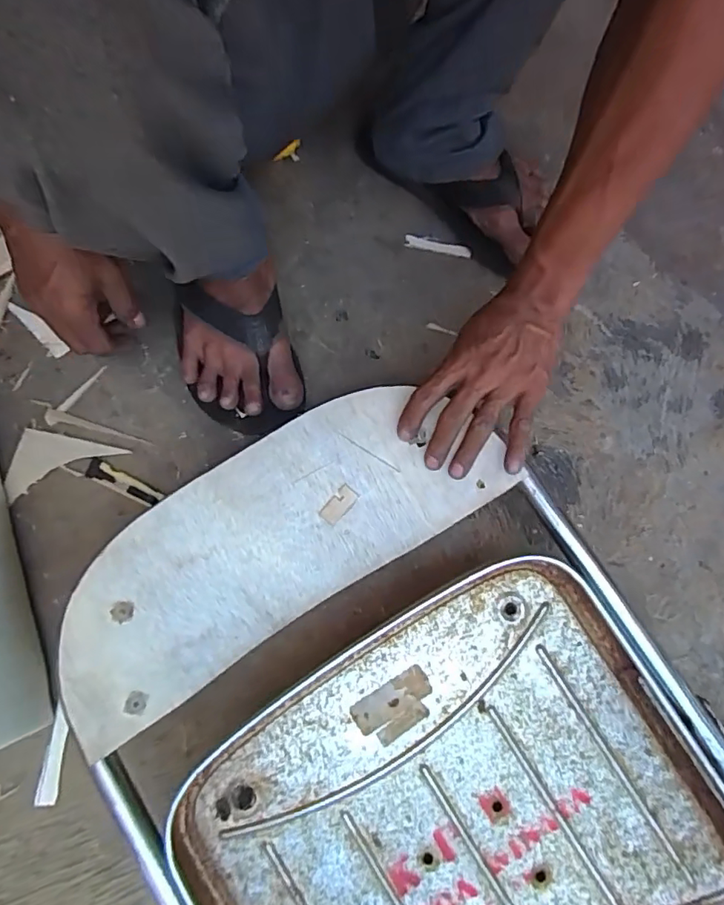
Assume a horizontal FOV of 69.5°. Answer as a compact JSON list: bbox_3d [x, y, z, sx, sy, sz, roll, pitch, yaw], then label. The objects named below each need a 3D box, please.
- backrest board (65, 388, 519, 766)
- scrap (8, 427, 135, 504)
[{"bbox_3d":[-0.080,0.072,0.467,0.381,0.075,0.158,-32,79,-9],"label":"backrest board"},{"bbox_3d":[-0.312,-0.003,0.538,0.117,0.007,0.063,-21,78,-4],"label":"scrap"}]

